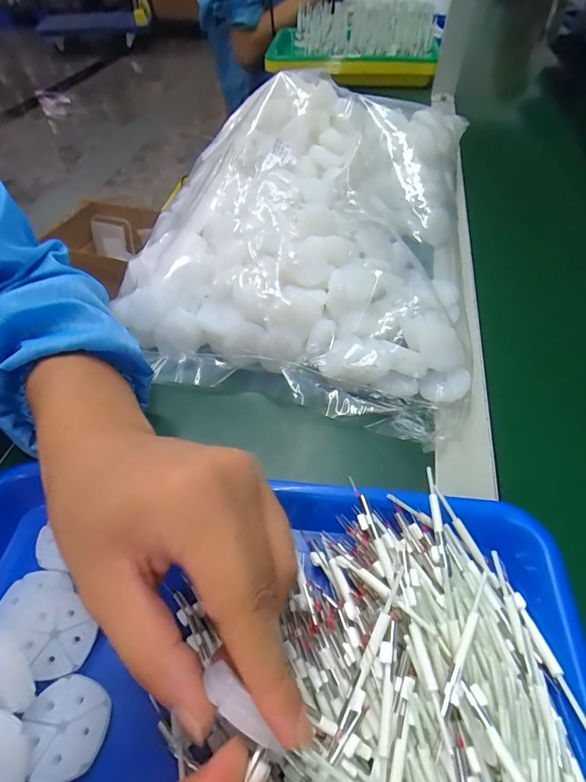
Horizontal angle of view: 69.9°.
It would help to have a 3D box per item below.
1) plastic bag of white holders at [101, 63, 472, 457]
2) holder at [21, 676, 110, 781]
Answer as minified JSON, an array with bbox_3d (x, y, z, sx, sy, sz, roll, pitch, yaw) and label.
[{"bbox_3d":[0.020,-0.168,0.405,0.298,0.080,0.412,10,52,9],"label":"plastic bag of white holders"},{"bbox_3d":[-0.103,0.154,0.193,0.034,0.005,0.038,-22,54,-17],"label":"holder"}]

